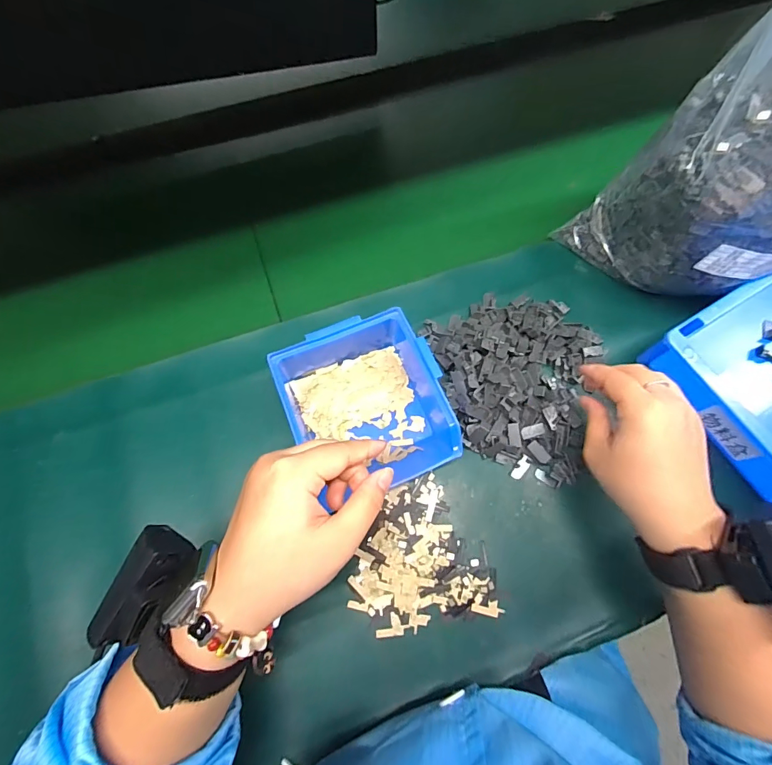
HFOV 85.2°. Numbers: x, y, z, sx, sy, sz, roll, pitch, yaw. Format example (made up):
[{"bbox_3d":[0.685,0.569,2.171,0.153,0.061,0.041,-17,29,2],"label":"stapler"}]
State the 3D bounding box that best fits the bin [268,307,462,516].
[{"bbox_3d":[-0.019,0.013,0.365,0.123,0.060,0.128,-22,72,-6],"label":"bin"}]

